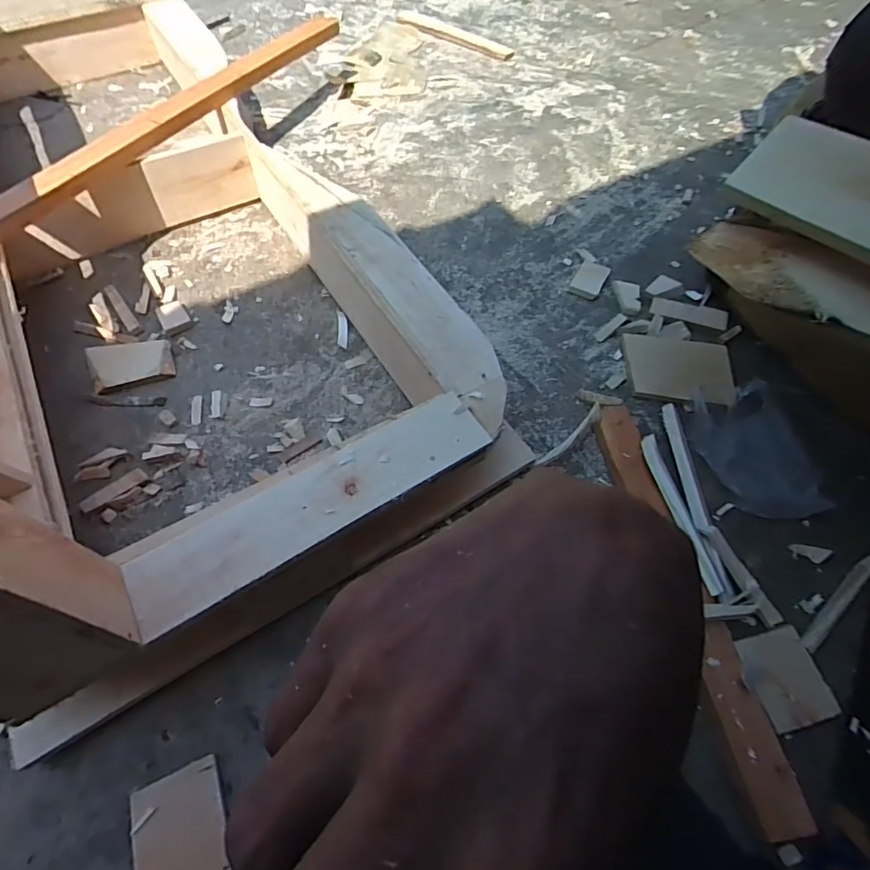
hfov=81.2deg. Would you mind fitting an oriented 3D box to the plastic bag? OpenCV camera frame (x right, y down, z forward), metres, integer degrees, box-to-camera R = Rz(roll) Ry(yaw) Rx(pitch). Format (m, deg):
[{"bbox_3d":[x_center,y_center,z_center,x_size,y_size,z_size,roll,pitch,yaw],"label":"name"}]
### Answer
[{"bbox_3d":[0.562,0.027,0.899,0.188,0.101,0.245,-13,61,-10],"label":"plastic bag"}]

